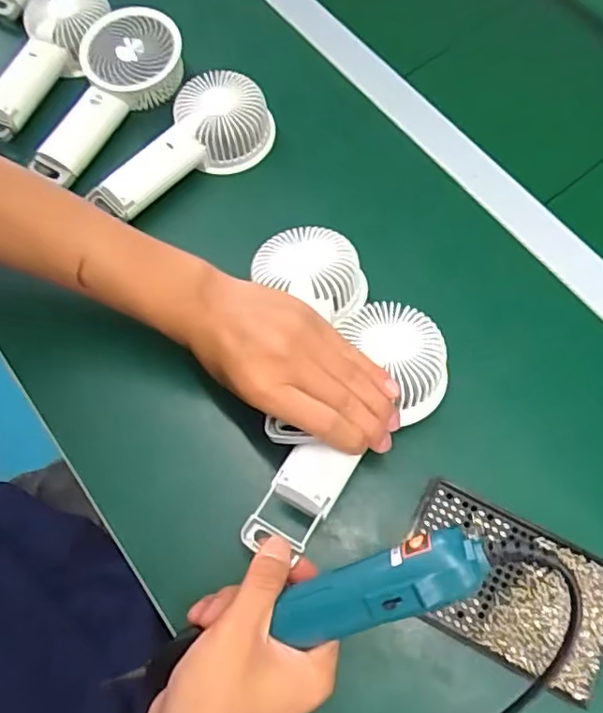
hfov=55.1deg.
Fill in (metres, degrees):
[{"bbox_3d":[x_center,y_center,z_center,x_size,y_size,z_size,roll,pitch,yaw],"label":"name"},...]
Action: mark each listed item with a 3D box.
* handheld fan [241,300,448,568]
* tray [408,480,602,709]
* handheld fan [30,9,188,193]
[{"bbox_3d":[0.030,0.045,0.383,0.082,0.040,0.191,32,68,13],"label":"handheld fan"},{"bbox_3d":[0.134,0.153,0.388,0.135,0.024,0.087,26,72,11],"label":"tray"},{"bbox_3d":[-0.171,-0.237,0.518,0.084,0.048,0.162,36,90,14],"label":"handheld fan"}]

